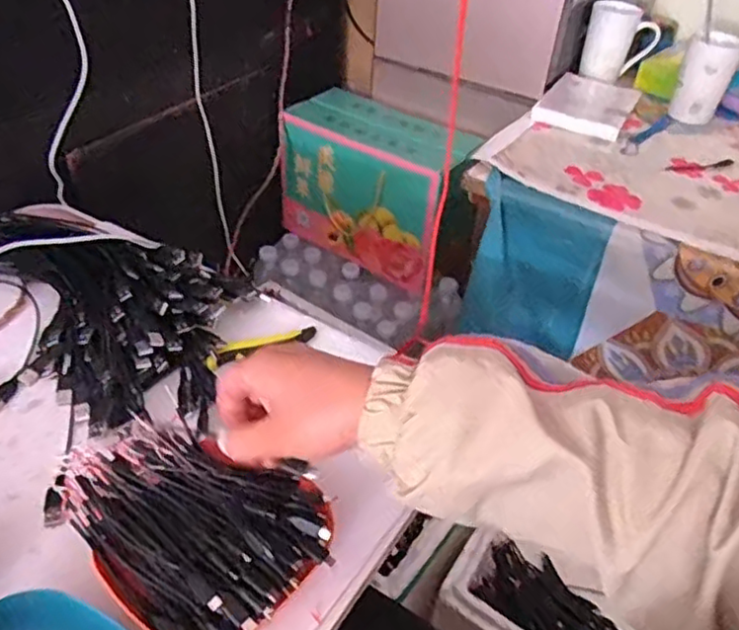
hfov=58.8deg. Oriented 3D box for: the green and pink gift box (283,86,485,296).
[{"bbox_3d":[0.015,-0.228,1.171,0.319,0.234,0.161,30,47,26],"label":"green and pink gift box"}]

